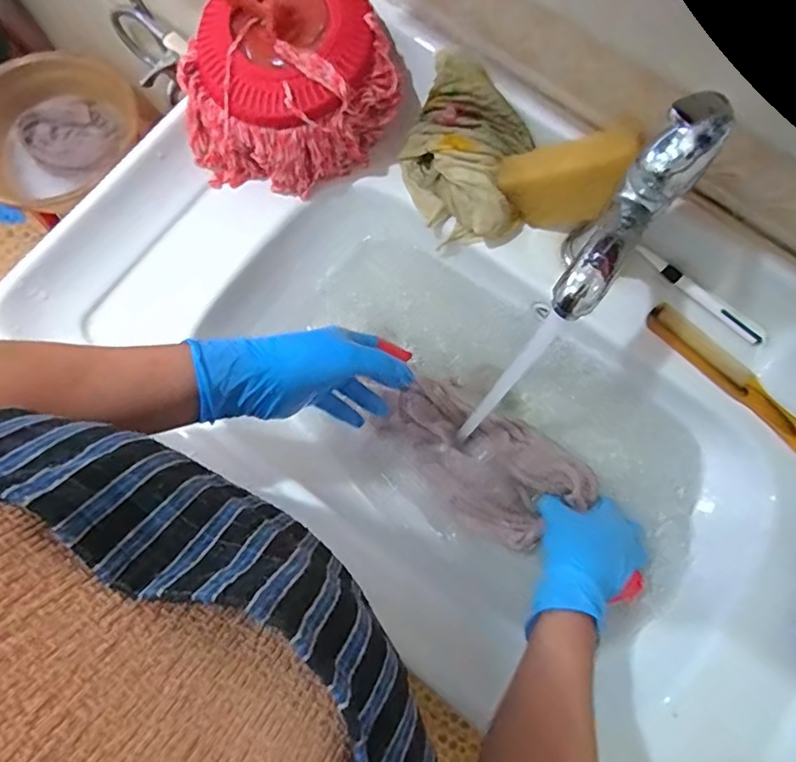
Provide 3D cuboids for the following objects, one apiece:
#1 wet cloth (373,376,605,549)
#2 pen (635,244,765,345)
[{"bbox_3d":[0.085,0.072,0.554,0.204,0.030,0.113,42,79,8],"label":"wet cloth"},{"bbox_3d":[0.293,-0.084,0.536,0.147,0.016,0.014,39,78,7],"label":"pen"}]

